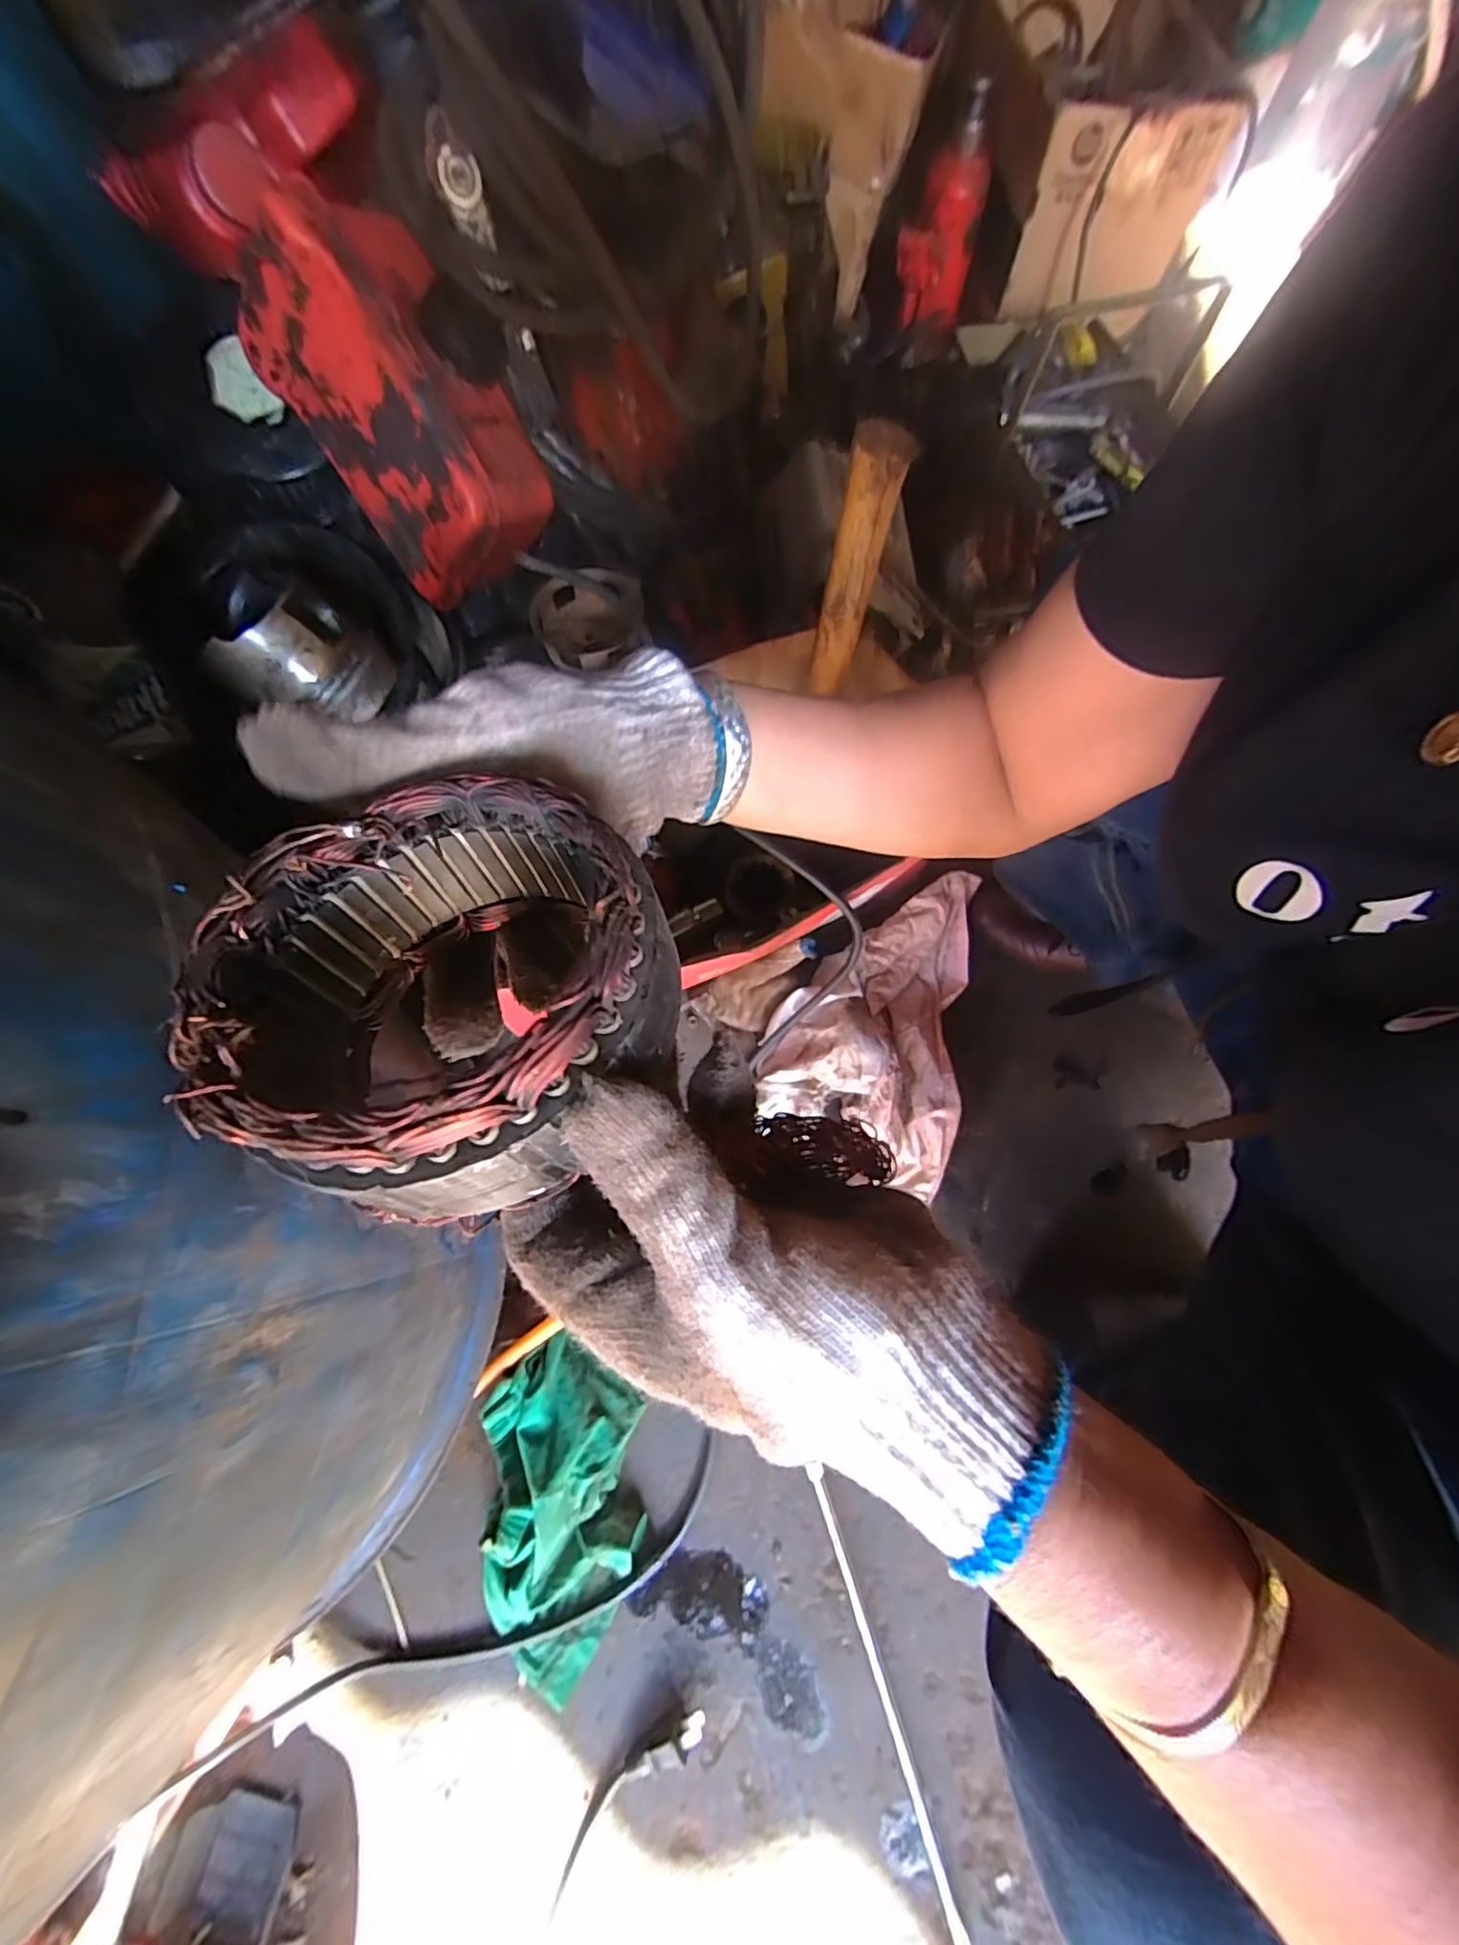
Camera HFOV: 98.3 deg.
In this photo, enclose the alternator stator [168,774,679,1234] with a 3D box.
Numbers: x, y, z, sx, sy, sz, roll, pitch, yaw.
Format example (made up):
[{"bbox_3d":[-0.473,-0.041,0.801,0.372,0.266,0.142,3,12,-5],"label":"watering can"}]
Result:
[{"bbox_3d":[-0.076,0.004,0.183,0.117,0.082,0.107,0,71,1],"label":"alternator stator"}]

